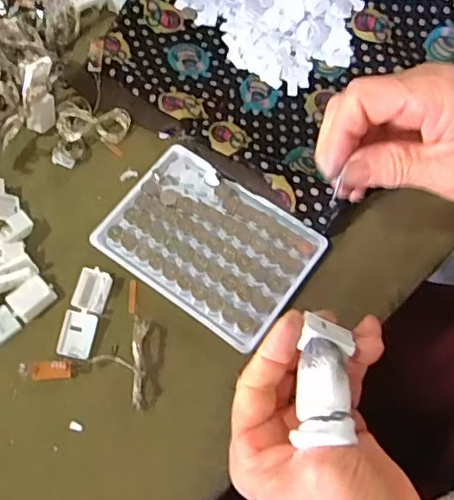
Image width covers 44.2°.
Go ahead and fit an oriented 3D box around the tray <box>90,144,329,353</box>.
[{"bbox_3d":[-0.013,-0.006,0.370,0.130,0.009,0.092,34,71,14],"label":"tray"}]

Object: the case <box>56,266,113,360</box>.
[{"bbox_3d":[-0.089,0.039,0.350,0.021,0.008,0.056,12,67,5],"label":"case"}]

